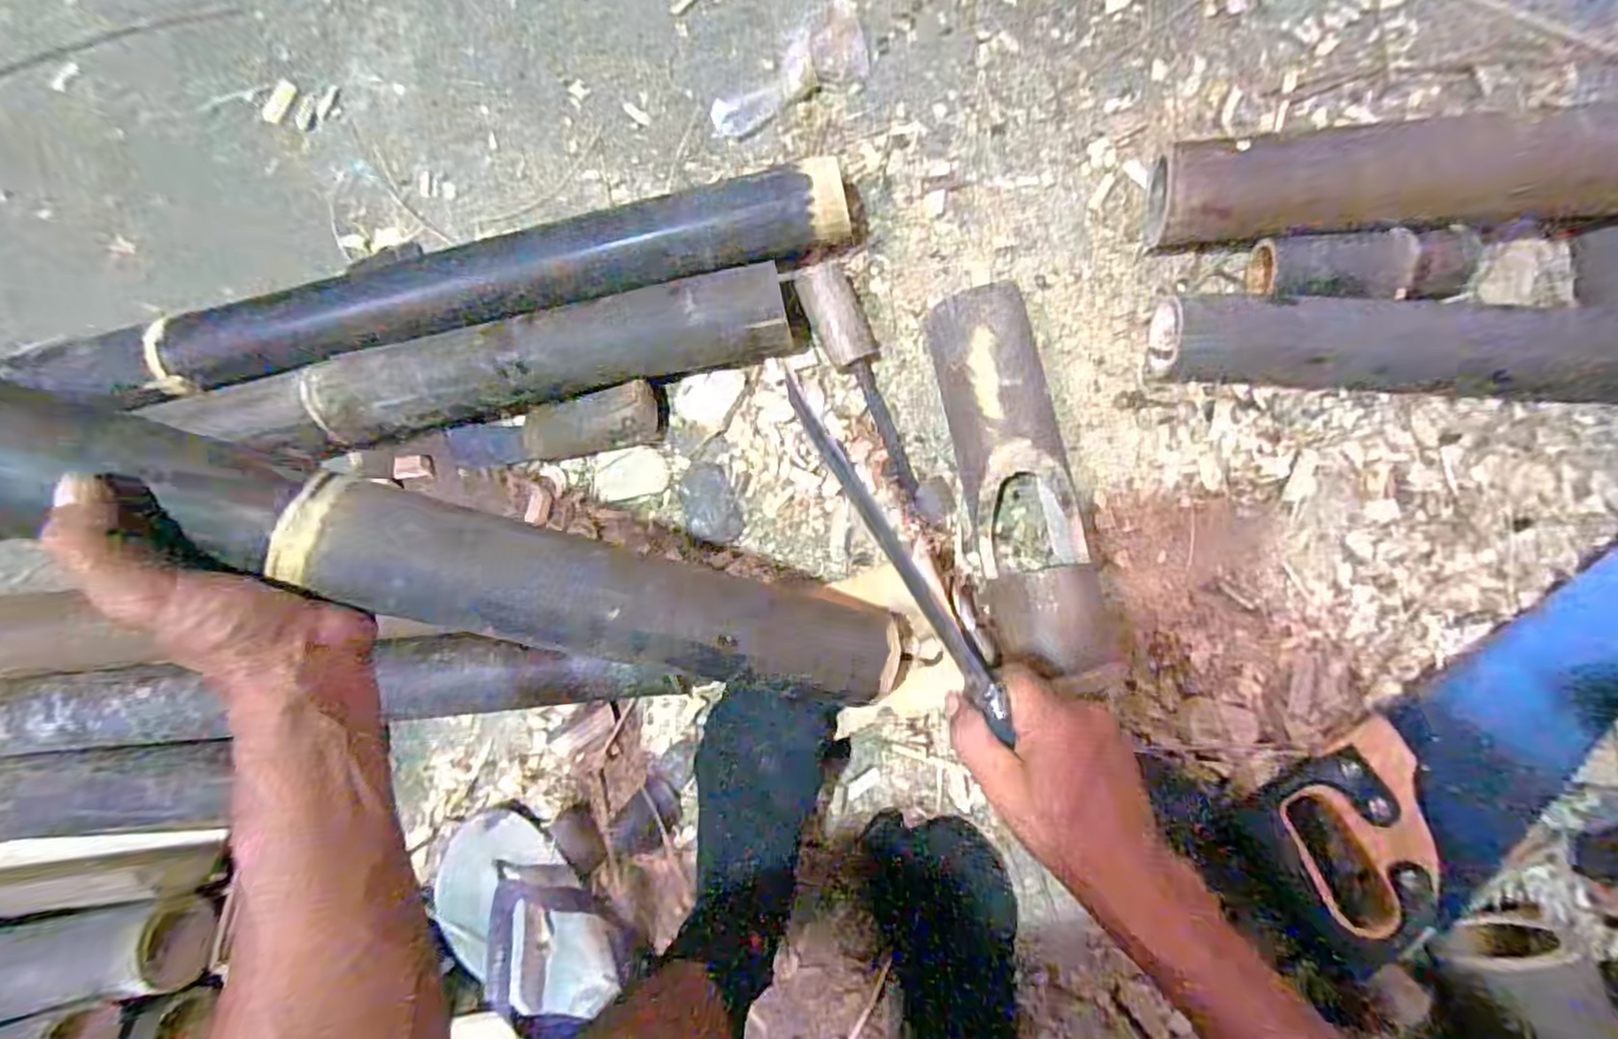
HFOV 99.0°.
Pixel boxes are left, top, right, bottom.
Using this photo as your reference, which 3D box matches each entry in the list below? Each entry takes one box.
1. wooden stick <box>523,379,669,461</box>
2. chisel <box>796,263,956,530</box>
[{"bbox_3d":[-0.182,-0.077,0.573,0.127,0.039,0.047,-14,85,4],"label":"wooden stick"},{"bbox_3d":[0.057,-0.098,0.562,0.042,0.039,0.225,-26,84,3],"label":"chisel"}]

